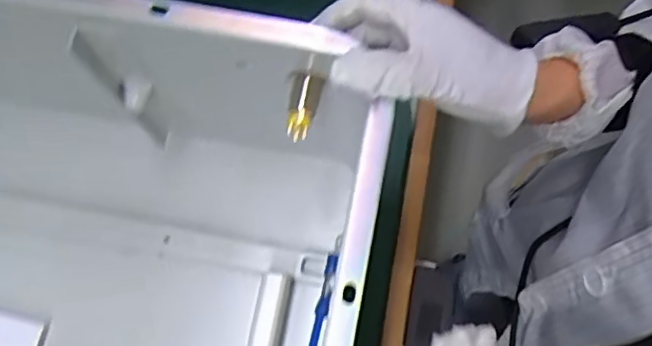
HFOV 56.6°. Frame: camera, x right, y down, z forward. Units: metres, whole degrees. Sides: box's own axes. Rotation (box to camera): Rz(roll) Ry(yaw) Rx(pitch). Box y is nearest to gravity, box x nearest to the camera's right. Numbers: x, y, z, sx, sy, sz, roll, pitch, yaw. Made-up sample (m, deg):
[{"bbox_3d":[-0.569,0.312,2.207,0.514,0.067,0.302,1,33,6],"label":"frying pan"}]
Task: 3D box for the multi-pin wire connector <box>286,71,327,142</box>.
[{"bbox_3d":[-0.013,-0.040,0.361,0.020,0.013,0.038,9,78,0],"label":"multi-pin wire connector"}]

